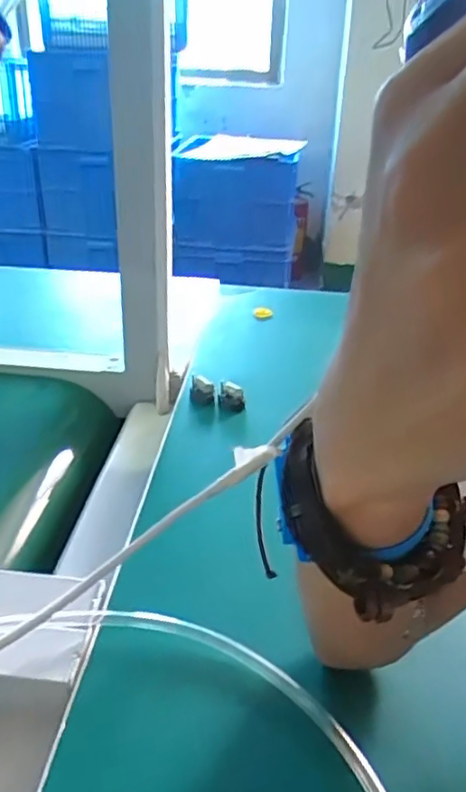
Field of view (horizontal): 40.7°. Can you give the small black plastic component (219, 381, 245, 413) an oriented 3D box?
[{"bbox_3d":[-0.001,0.001,0.627,0.024,0.025,0.020,1,30,-4],"label":"small black plastic component"}]

